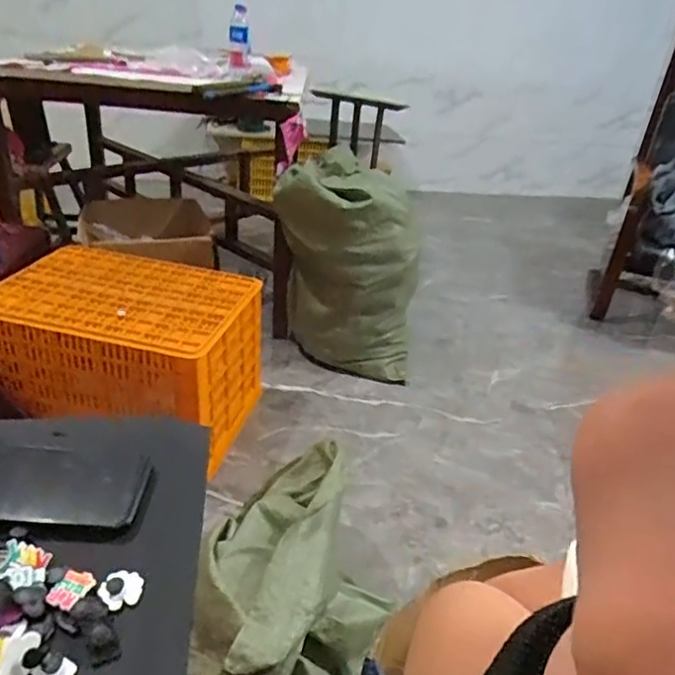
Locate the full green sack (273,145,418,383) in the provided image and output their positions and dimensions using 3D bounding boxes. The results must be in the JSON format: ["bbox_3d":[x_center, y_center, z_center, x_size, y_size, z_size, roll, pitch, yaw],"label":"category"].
[{"bbox_3d":[0.034,-0.222,1.906,0.453,0.656,0.360,6,30,1],"label":"full green sack"}]

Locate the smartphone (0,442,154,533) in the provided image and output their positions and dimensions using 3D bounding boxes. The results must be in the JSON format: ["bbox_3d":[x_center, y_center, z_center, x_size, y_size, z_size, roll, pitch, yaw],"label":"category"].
[{"bbox_3d":[-0.236,0.115,0.451,0.165,0.009,0.087,3,30,-5],"label":"smartphone"}]

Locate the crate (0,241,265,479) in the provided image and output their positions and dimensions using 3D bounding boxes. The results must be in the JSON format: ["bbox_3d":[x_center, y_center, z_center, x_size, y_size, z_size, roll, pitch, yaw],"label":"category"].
[{"bbox_3d":[-0.565,0.028,1.614,0.627,0.368,0.457,11,30,8],"label":"crate"}]

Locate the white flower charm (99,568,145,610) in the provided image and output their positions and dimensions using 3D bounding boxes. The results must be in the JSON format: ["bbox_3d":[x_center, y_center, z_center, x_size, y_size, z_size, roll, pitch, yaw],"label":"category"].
[{"bbox_3d":[-0.146,0.170,0.388,0.026,0.006,0.027,4,30,-3],"label":"white flower charm"}]

